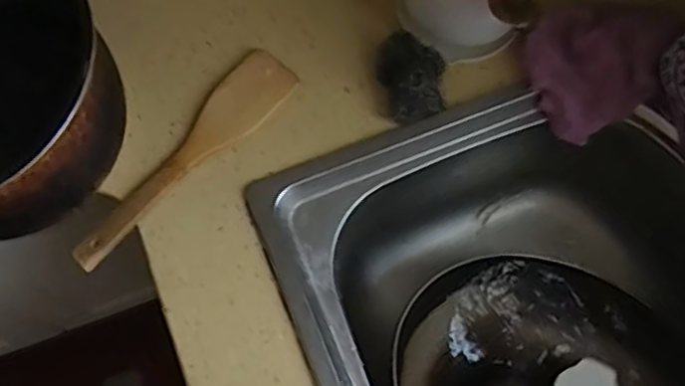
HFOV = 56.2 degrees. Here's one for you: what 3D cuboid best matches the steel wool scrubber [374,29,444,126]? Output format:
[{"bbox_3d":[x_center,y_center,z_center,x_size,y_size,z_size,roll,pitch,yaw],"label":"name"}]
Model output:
[{"bbox_3d":[0.064,-0.105,0.578,0.060,0.034,0.078,-15,73,-5],"label":"steel wool scrubber"}]

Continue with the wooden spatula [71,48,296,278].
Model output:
[{"bbox_3d":[-0.135,-0.028,0.560,0.055,0.011,0.241,38,76,11],"label":"wooden spatula"}]

